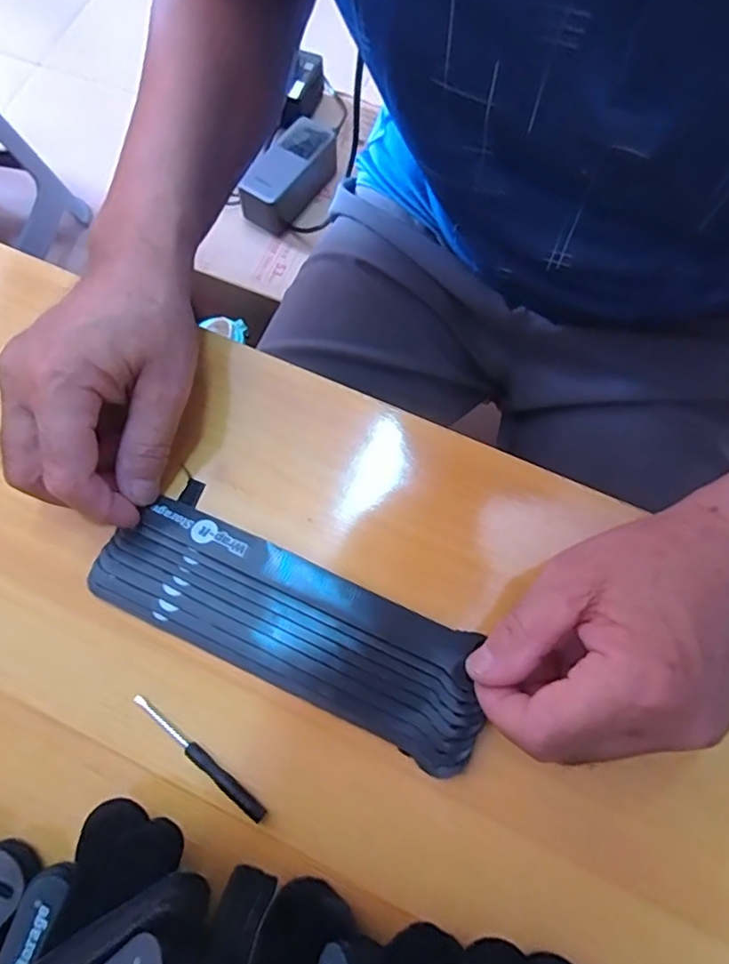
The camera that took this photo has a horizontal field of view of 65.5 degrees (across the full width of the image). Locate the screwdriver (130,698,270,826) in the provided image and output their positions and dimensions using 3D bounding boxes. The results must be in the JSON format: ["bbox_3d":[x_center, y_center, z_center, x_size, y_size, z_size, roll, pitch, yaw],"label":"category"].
[{"bbox_3d":[-0.076,0.125,0.259,0.079,0.005,0.007,37,77,11],"label":"screwdriver"}]

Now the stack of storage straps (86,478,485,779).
[{"bbox_3d":[-0.036,0.068,0.278,0.195,0.016,0.061,25,75,7],"label":"stack of storage straps"}]

